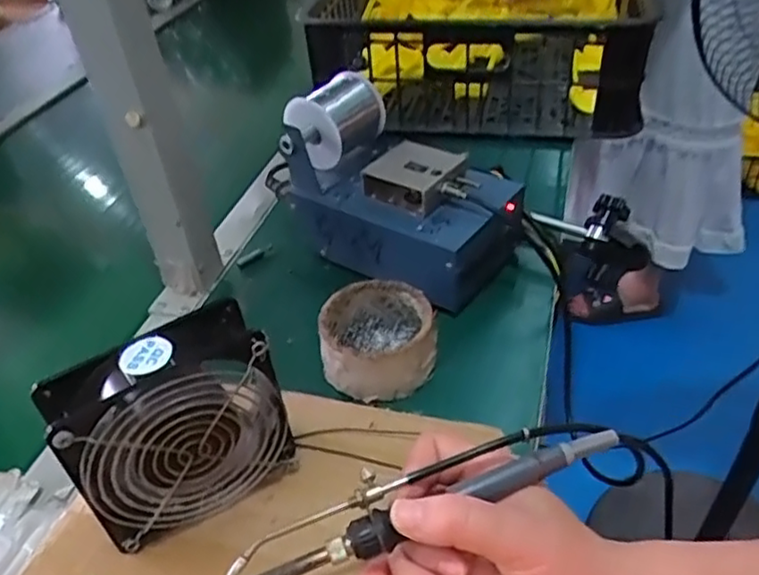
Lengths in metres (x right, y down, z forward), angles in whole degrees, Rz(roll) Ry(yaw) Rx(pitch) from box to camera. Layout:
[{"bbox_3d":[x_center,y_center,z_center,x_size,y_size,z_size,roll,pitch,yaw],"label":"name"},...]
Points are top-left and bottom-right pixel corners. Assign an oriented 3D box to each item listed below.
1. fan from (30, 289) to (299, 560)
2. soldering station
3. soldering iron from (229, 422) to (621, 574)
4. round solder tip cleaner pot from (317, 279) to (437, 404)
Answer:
[{"bbox_3d":[-0.118,0.084,0.393,0.120,0.120,0.056,-28,44,-22],"label":"fan"},{"bbox_3d":[0.015,-0.086,0.593,0.213,0.129,0.117,26,50,33],"label":"soldering station"},{"bbox_3d":[0.022,0.105,0.335,0.207,0.017,0.032,-18,41,-8],"label":"soldering iron"},{"bbox_3d":[-0.001,0.040,0.504,0.083,0.050,0.083,-4,40,4],"label":"round solder tip cleaner pot"}]

